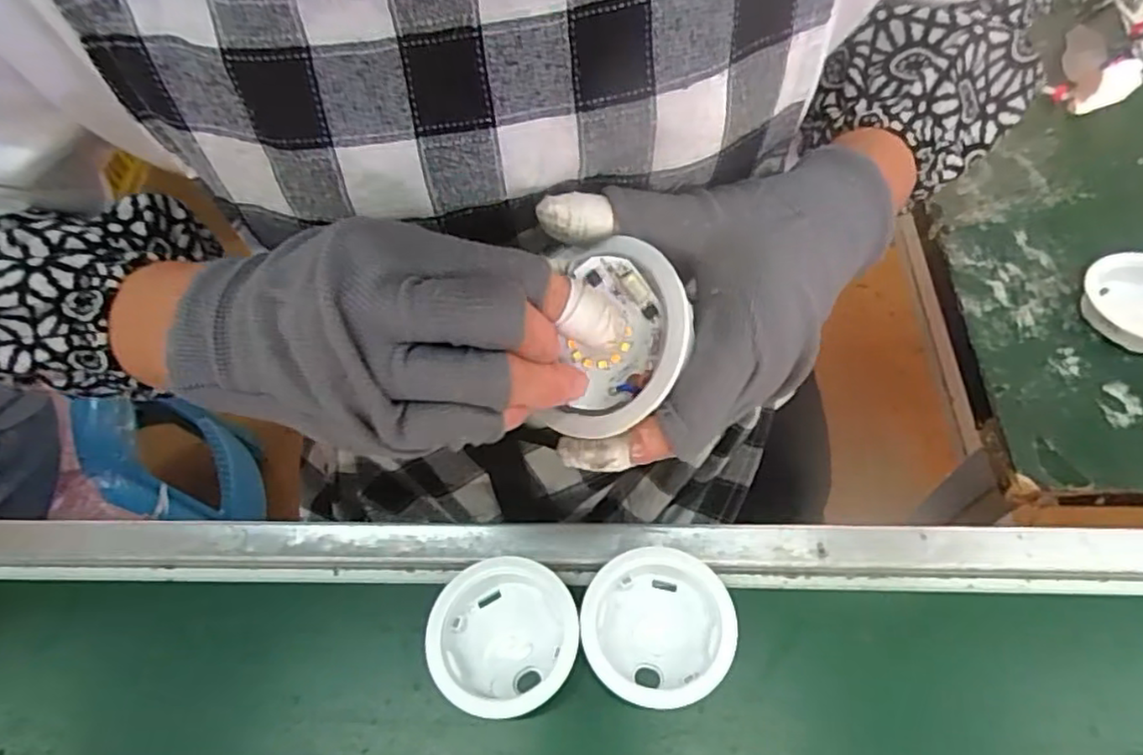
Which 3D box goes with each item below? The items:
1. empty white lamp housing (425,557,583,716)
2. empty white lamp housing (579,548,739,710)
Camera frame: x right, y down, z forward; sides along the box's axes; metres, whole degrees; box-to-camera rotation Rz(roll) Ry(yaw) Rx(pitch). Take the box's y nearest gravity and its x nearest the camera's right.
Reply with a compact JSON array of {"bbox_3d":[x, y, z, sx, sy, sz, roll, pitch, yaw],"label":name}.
[{"bbox_3d":[-0.033,0.129,0.330,0.071,0.027,0.069,-2,60,3],"label":"empty white lamp housing"},{"bbox_3d":[0.042,0.123,0.327,0.071,0.024,0.071,21,64,15],"label":"empty white lamp housing"}]

